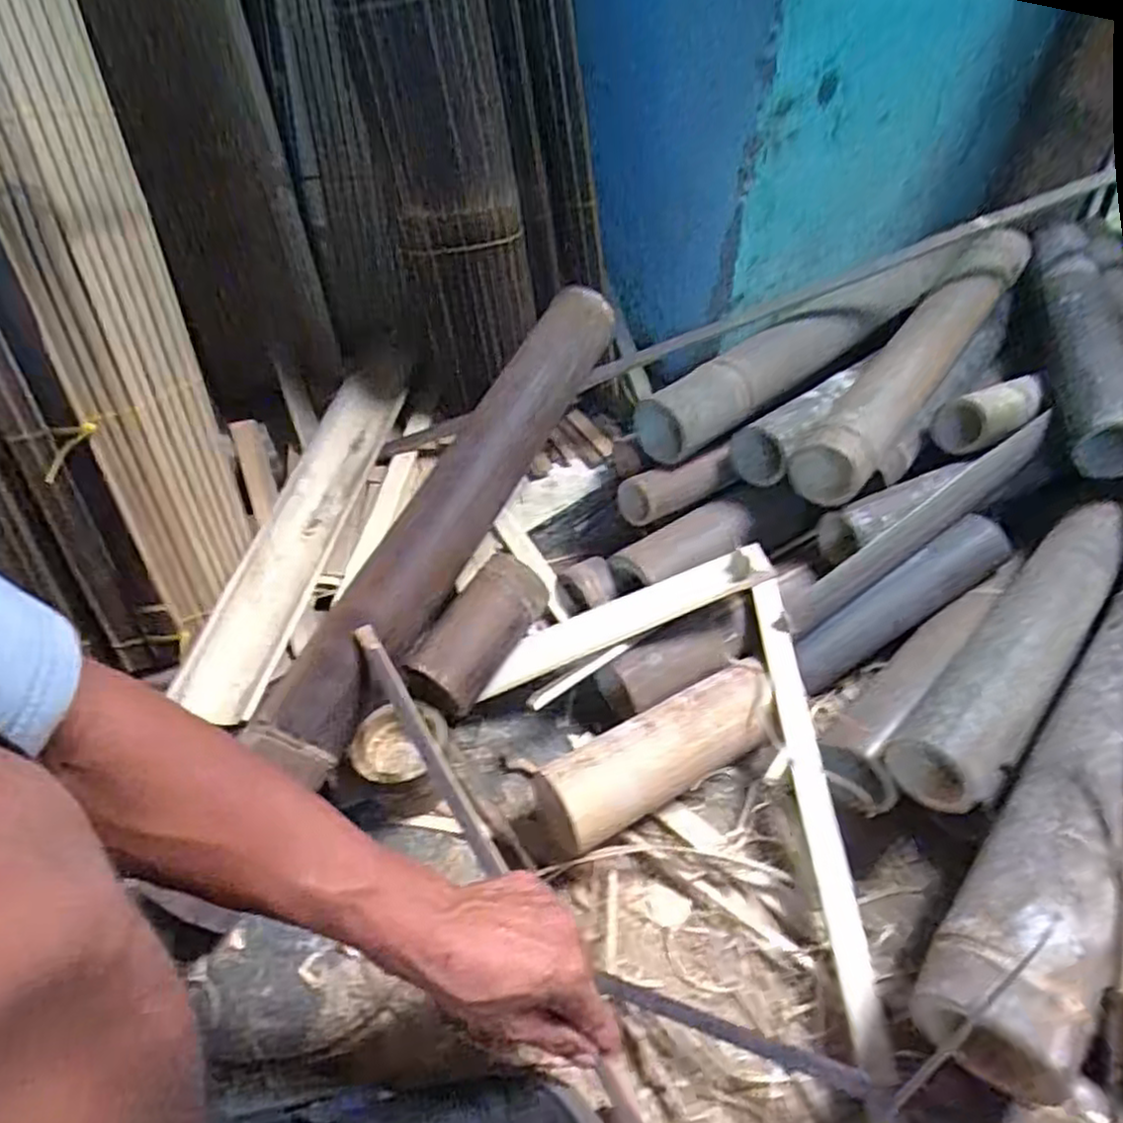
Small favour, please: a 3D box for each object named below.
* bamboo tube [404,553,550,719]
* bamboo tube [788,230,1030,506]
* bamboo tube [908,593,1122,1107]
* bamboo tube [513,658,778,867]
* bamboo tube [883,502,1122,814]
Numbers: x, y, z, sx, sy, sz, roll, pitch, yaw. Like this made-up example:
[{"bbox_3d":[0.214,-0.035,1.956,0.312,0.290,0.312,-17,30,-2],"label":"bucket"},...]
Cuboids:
[{"bbox_3d":[-0.076,0.064,0.653,0.066,0.055,0.149,27,65,23],"label":"bamboo tube"},{"bbox_3d":[0.388,-0.221,0.793,0.067,0.068,0.470,30,61,25],"label":"bamboo tube"},{"bbox_3d":[0.368,0.167,0.526,0.088,0.089,0.412,31,54,25],"label":"bamboo tube"},{"bbox_3d":[0.082,0.168,0.619,0.242,0.079,0.077,-22,51,-19],"label":"bamboo tube"},{"bbox_3d":[0.387,0.064,0.618,0.068,0.056,0.344,35,56,28],"label":"bamboo tube"}]

